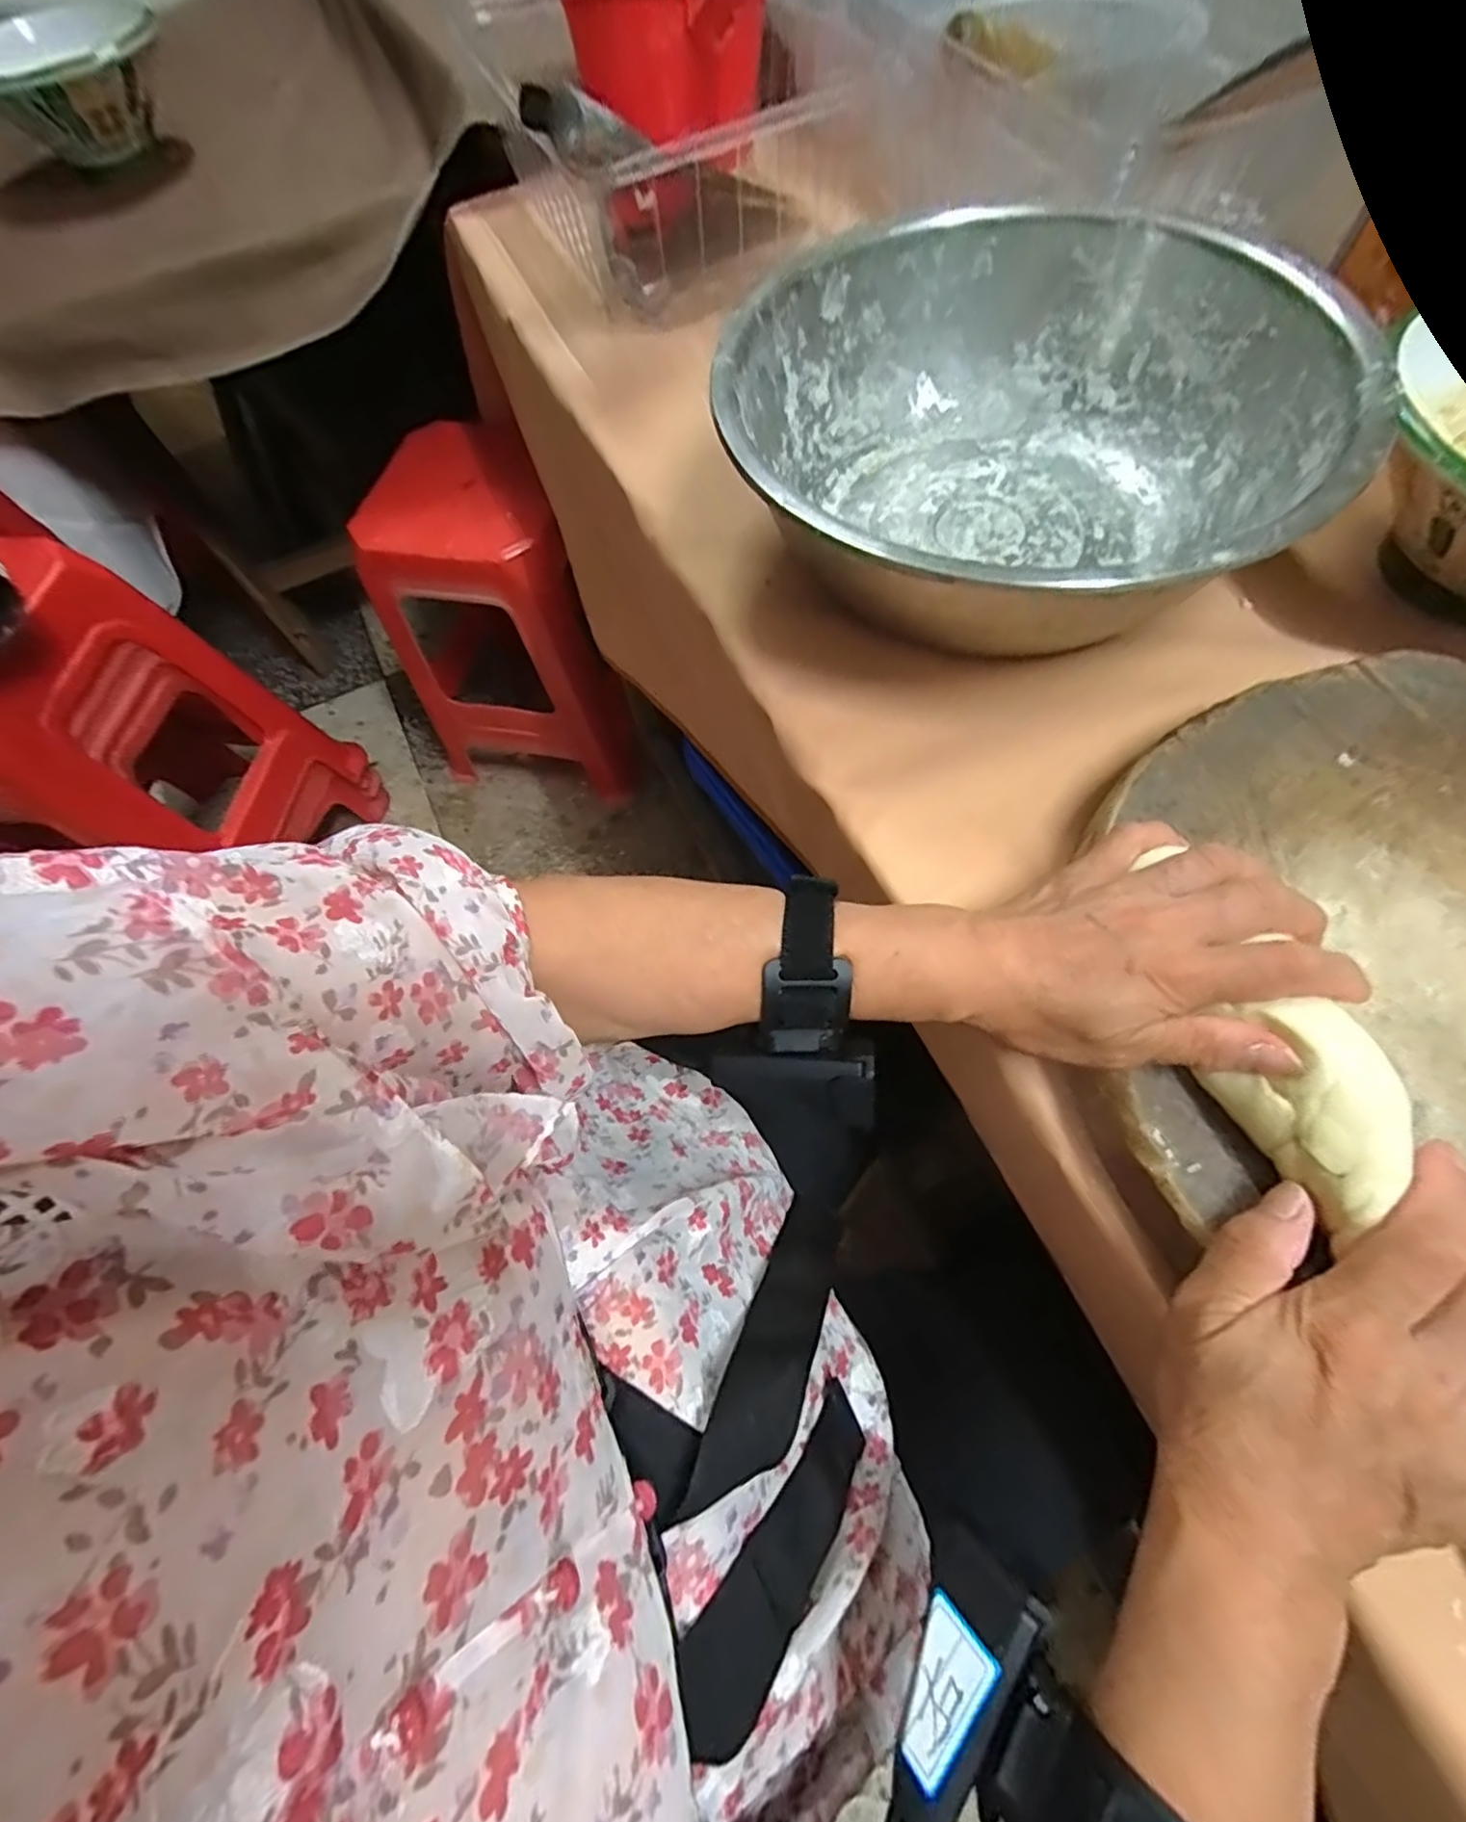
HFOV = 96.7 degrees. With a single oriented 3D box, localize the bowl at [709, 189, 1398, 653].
[{"bbox_3d":[0.165,-0.275,0.396,0.325,0.116,0.327,-1,66,3],"label":"bowl"}]

